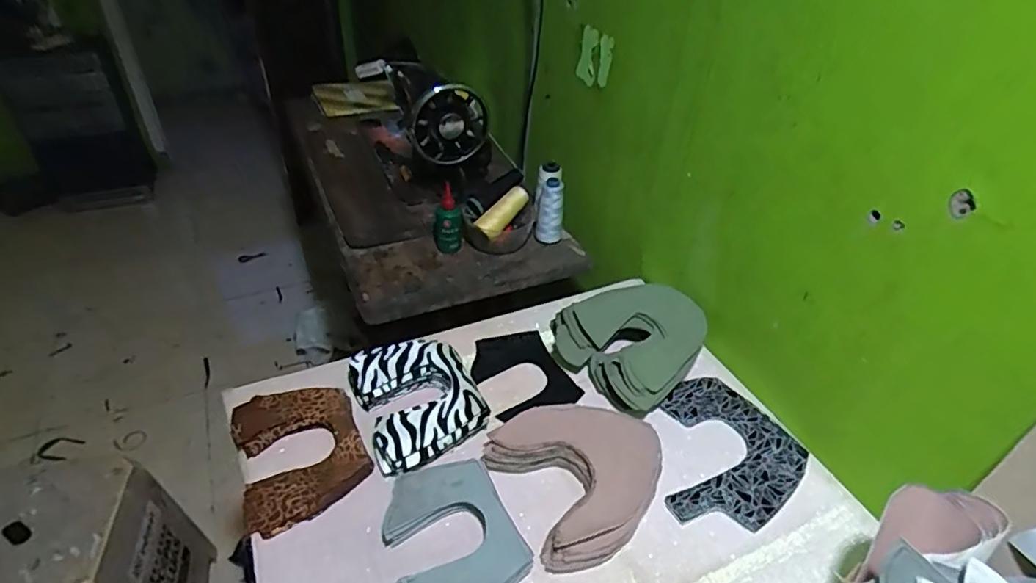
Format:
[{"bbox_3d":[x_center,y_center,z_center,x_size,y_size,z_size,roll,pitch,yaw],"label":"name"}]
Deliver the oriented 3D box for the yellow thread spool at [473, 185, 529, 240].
[{"bbox_3d":[-0.026,-0.132,0.976,0.035,0.033,0.111,30,67,32],"label":"yellow thread spool"}]

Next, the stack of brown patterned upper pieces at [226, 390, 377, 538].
[{"bbox_3d":[-0.246,0.178,0.653,0.131,0.028,0.167,-17,44,-24],"label":"stack of brown patterned upper pieces"}]

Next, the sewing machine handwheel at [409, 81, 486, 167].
[{"bbox_3d":[-0.116,-0.283,0.977,0.132,0.130,0.038,-11,41,-17],"label":"sewing machine handwheel"}]

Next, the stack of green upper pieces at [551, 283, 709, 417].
[{"bbox_3d":[0.152,0.057,0.780,0.181,0.060,0.183,-28,49,-33],"label":"stack of green upper pieces"}]

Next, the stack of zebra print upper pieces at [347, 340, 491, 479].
[{"bbox_3d":[-0.118,0.131,0.696,0.133,0.055,0.159,-15,43,-22],"label":"stack of zebra print upper pieces"}]

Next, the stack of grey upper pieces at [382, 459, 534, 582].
[{"bbox_3d":[-0.066,0.243,0.574,0.118,0.026,0.154,-17,44,-24],"label":"stack of grey upper pieces"}]

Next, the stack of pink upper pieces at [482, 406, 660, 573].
[{"bbox_3d":[0.073,0.197,0.639,0.172,0.035,0.171,-17,44,-24],"label":"stack of pink upper pieces"}]

